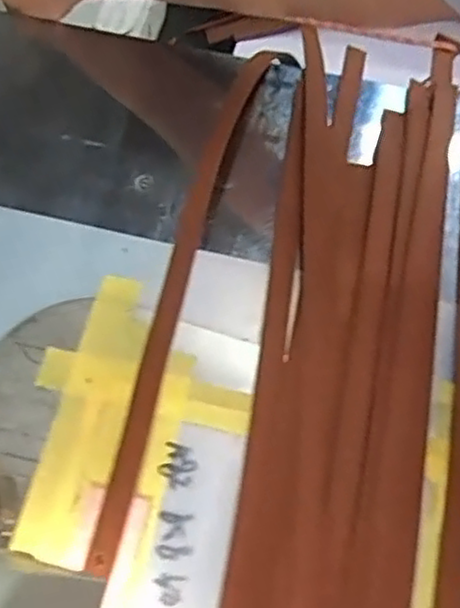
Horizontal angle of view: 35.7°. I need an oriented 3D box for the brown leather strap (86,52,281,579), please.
[{"bbox_3d":[-0.028,-0.025,0.437,0.027,0.011,0.358,14,65,6],"label":"brown leather strap"}]

